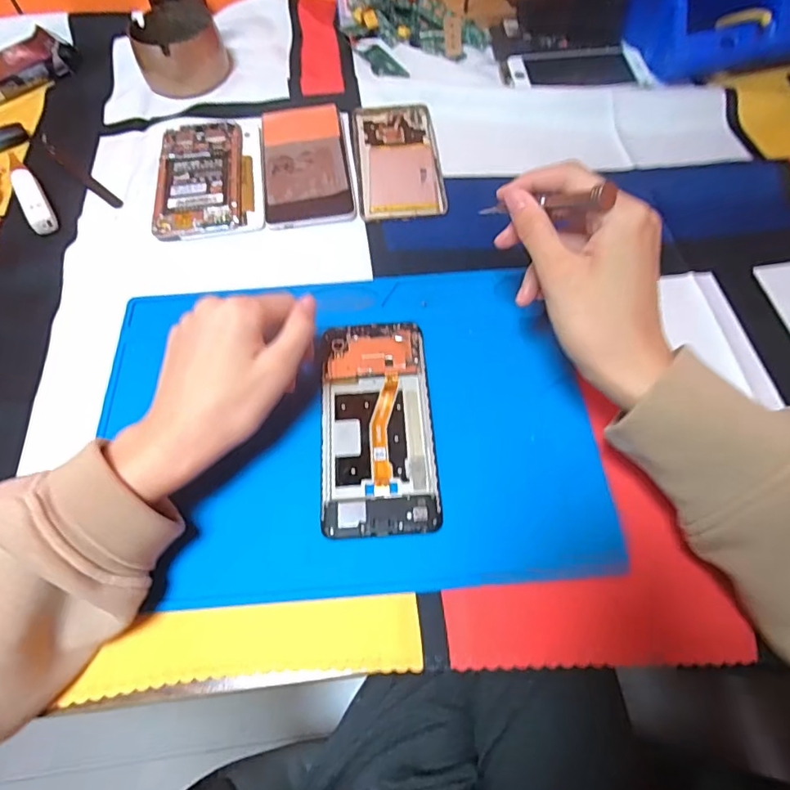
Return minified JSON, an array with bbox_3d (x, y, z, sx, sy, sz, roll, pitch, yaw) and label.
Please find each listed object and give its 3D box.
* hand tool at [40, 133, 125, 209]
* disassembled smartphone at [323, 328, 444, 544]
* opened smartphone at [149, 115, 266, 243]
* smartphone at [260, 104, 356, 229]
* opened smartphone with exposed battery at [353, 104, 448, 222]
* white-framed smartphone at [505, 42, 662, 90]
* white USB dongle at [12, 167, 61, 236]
[{"bbox_3d":[-0.293,-0.207,0.472,0.140,0.005,0.013,39,69,21],"label":"hand tool"},{"bbox_3d":[-0.012,0.017,0.337,0.070,0.010,0.149,-4,61,0],"label":"disassembled smartphone"},{"bbox_3d":[-0.162,-0.198,0.457,0.088,0.012,0.144,-7,61,-2],"label":"opened smartphone"},{"bbox_3d":[-0.078,-0.208,0.463,0.078,0.009,0.149,-7,61,-2],"label":"smartphone"},{"bbox_3d":[0.003,-0.215,0.470,0.075,0.006,0.151,-5,61,-1],"label":"opened smartphone with exposed battery"},{"bbox_3d":[0.185,-0.331,0.522,0.133,0.012,0.073,-4,61,0],"label":"white-framed smartphone"},{"bbox_3d":[-0.309,-0.168,0.441,0.020,0.016,0.078,-31,64,-14],"label":"white USB dongle"}]

